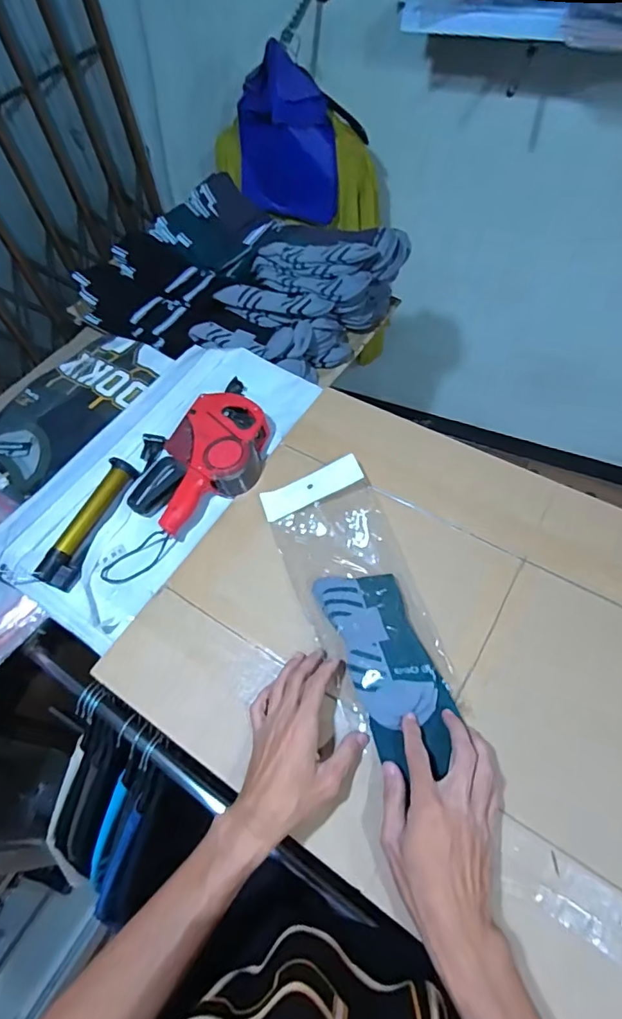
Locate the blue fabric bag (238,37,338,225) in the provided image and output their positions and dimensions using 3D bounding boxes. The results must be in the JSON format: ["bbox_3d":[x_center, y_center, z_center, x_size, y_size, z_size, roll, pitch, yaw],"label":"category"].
[{"bbox_3d":[-0.059,-0.867,1.169,0.232,0.321,0.079,0,60,4],"label":"blue fabric bag"}]

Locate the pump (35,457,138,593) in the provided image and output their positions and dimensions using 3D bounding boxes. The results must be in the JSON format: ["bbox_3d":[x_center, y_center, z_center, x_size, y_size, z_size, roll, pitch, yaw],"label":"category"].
[{"bbox_3d":[-0.292,0.016,0.657,0.043,0.026,0.186,14,62,12],"label":"pump"}]

